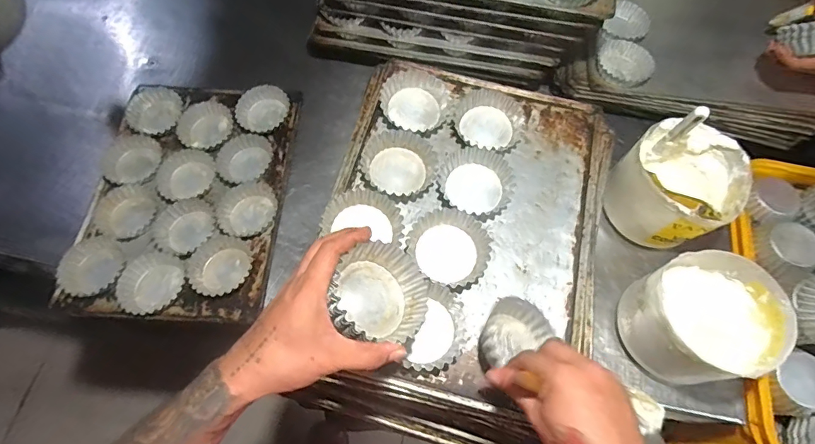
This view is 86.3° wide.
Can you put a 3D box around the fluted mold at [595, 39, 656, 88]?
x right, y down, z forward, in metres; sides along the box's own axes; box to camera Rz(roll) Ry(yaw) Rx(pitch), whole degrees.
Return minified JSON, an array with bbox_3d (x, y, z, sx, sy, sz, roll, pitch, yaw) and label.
[{"bbox_3d":[0.397,-0.288,0.796,0.099,0.025,0.088,21,68,9],"label":"fluted mold"}]

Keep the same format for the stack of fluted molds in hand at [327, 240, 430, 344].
[{"bbox_3d":[-0.036,0.077,0.426,0.094,0.052,0.104,54,43,0],"label":"stack of fluted molds in hand"}]

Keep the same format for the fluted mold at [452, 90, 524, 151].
[{"bbox_3d":[0.114,-0.138,0.621,0.095,0.030,0.095,0,66,0],"label":"fluted mold"}]

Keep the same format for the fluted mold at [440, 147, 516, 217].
[{"bbox_3d":[0.094,-0.057,0.587,0.086,0.027,0.098,-36,71,-15],"label":"fluted mold"}]

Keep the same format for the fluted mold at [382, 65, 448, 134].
[{"bbox_3d":[0.011,-0.176,0.633,0.091,0.033,0.093,0,66,0],"label":"fluted mold"}]

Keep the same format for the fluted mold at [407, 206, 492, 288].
[{"bbox_3d":[0.051,0.033,0.540,0.100,0.030,0.097,0,66,0],"label":"fluted mold"}]

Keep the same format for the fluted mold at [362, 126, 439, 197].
[{"bbox_3d":[-0.015,-0.078,0.593,0.103,0.029,0.094,0,66,0],"label":"fluted mold"}]

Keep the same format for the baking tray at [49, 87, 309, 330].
[{"bbox_3d":[-0.379,-0.052,0.751,0.327,0.028,0.437,2,66,1],"label":"baking tray"}]

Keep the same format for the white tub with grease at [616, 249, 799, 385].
[{"bbox_3d":[0.412,0.144,0.624,0.165,0.138,0.155,0,66,0],"label":"white tub with grease"}]

